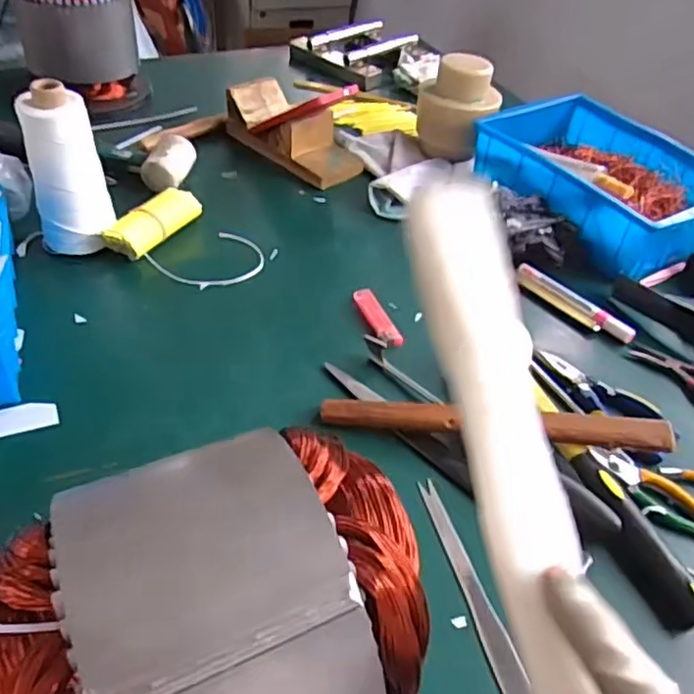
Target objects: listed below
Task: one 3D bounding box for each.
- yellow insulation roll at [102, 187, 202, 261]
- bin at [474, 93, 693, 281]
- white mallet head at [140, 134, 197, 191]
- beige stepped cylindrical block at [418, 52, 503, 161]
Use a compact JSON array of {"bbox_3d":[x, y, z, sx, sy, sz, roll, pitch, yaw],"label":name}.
[{"bbox_3d":[-0.213,-0.138,0.700,0.046,0.033,0.118,21,46,15],"label":"yellow insulation roll"},{"bbox_3d":[0.317,-0.221,0.801,0.215,0.078,0.304,-19,50,-24],"label":"bin"},{"bbox_3d":[-0.222,-0.227,0.787,0.049,0.044,0.083,12,45,6],"label":"white mallet head"},{"bbox_3d":[0.151,-0.324,0.853,0.105,0.110,0.091,11,45,5],"label":"beige stepped cylindrical block"}]

